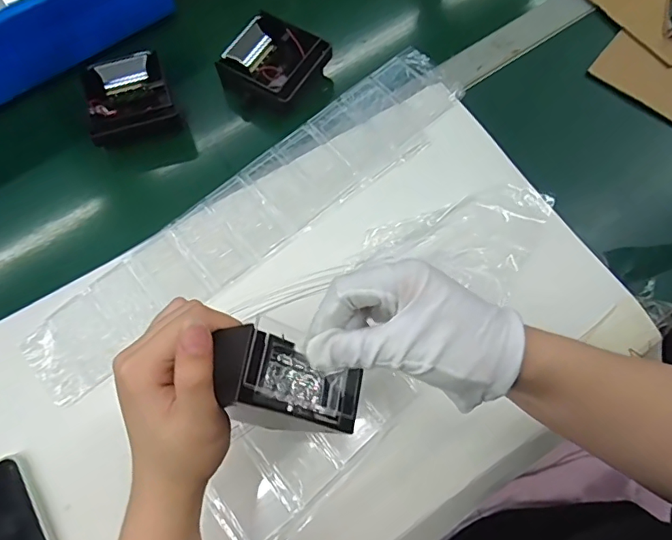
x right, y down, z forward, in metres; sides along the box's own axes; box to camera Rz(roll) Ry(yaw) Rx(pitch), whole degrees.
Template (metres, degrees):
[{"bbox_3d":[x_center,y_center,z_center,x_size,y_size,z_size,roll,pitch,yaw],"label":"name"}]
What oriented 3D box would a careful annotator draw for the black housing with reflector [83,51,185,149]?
[{"bbox_3d":[-0.215,-0.178,0.519,0.085,0.036,0.093,-21,72,-7],"label":"black housing with reflector"}]

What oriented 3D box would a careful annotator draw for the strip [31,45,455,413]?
[{"bbox_3d":[-0.070,-0.061,0.478,0.477,0.007,0.093,-40,72,-14],"label":"strip"}]

